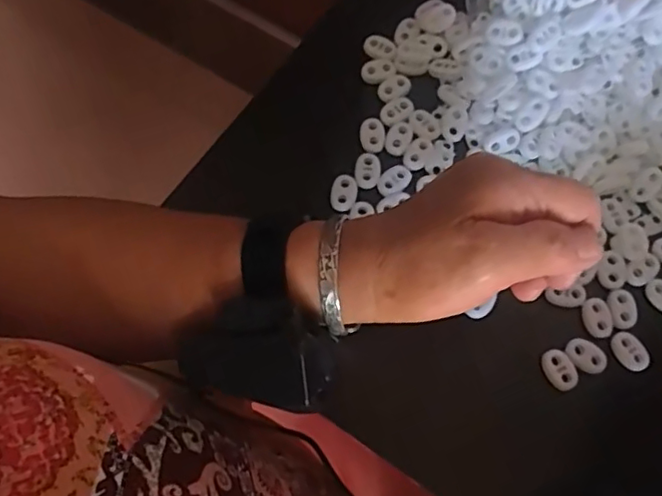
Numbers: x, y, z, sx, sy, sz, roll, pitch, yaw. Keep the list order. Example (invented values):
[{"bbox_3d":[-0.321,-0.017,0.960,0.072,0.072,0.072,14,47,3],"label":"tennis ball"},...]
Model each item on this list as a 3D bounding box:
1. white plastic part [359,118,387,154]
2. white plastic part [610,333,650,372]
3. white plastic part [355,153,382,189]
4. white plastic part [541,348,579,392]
[{"bbox_3d":[0.026,-0.069,0.363,0.016,0.004,0.021,0,72,-2],"label":"white plastic part"},{"bbox_3d":[0.166,0.057,0.326,0.017,0.004,0.021,-23,74,-9],"label":"white plastic part"},{"bbox_3d":[0.022,-0.047,0.357,0.015,0.004,0.022,7,72,0],"label":"white plastic part"},{"bbox_3d":[0.125,0.067,0.323,0.017,0.004,0.022,-20,74,-8],"label":"white plastic part"}]

